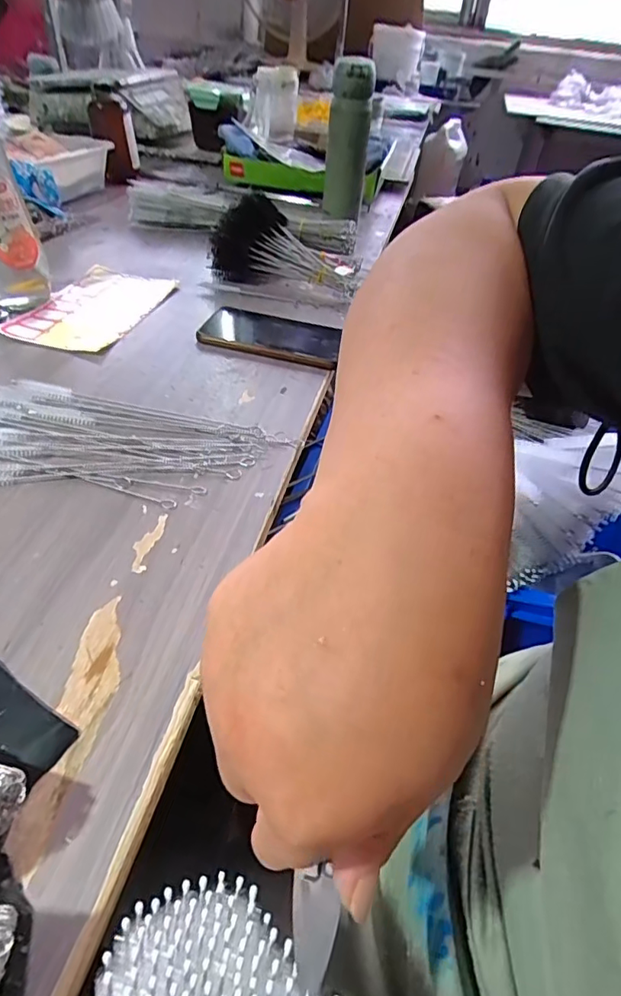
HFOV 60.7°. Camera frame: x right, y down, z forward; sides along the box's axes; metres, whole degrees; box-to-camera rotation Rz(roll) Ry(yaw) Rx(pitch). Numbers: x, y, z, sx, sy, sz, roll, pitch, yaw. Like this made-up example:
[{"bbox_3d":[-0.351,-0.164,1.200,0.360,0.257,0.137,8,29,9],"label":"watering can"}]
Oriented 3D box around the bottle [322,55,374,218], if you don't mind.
[{"bbox_3d":[0.057,-0.537,0.815,0.067,0.214,0.060,14,55,11],"label":"bottle"}]

